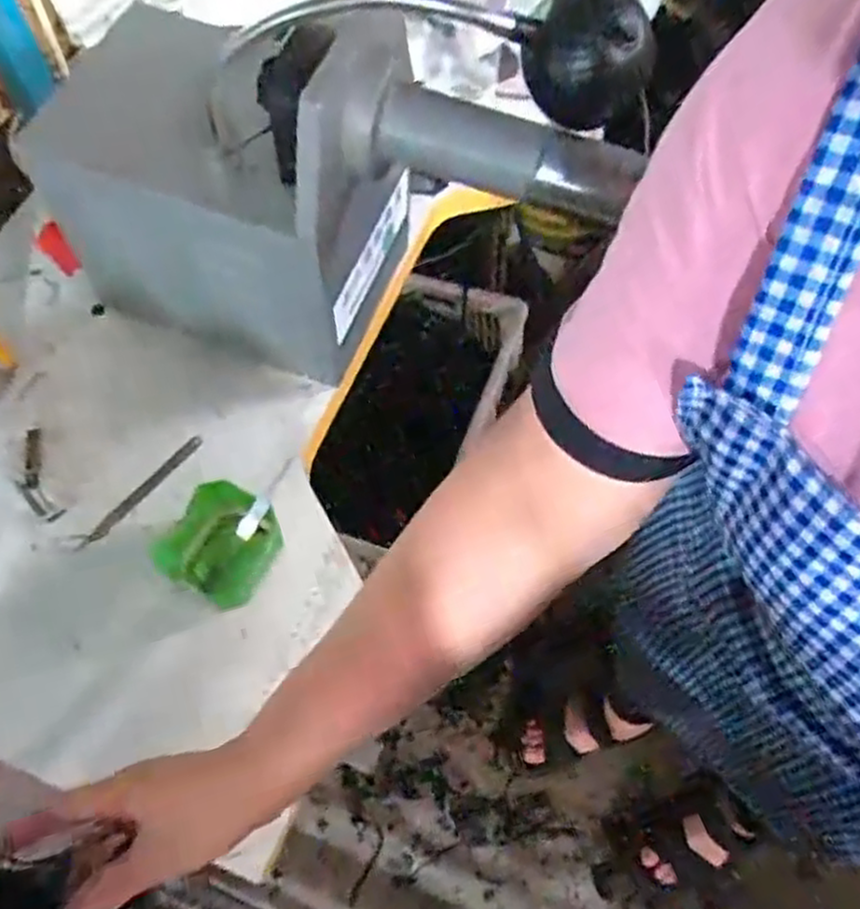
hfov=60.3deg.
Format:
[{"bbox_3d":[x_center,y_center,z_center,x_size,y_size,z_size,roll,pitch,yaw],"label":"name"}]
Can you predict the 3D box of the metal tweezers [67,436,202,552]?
[{"bbox_3d":[-0.269,0.035,0.686,0.017,0.011,0.143,40,71,13],"label":"metal tweezers"}]

